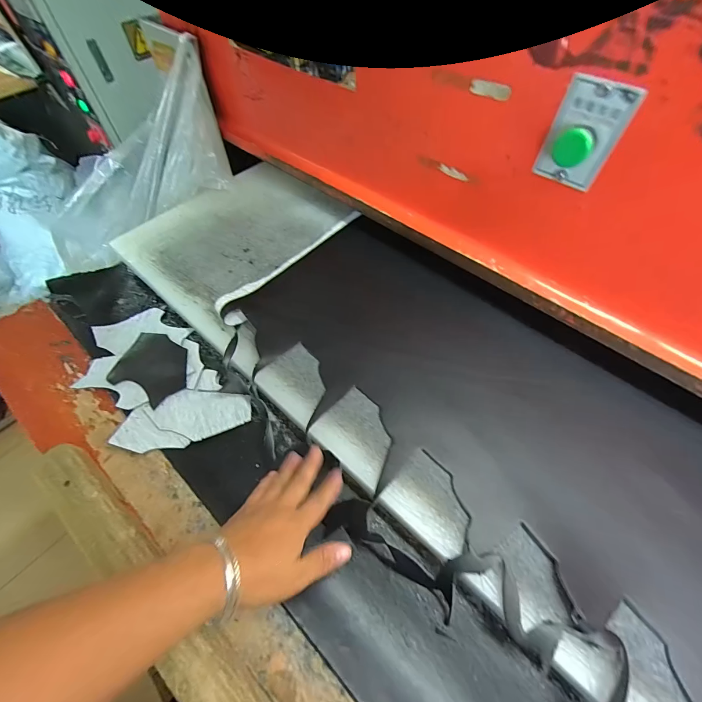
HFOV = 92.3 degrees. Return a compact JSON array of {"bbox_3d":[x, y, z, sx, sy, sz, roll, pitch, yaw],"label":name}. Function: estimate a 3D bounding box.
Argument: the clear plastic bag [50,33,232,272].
[{"bbox_3d":[-0.449,-0.360,0.709,0.509,0.155,0.181,-19,57,24],"label":"clear plastic bag"}]

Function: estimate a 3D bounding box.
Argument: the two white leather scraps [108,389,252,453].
[{"bbox_3d":[-0.222,0.087,0.453,0.158,0.014,0.079,-19,58,-26],"label":"two white leather scraps"}]

